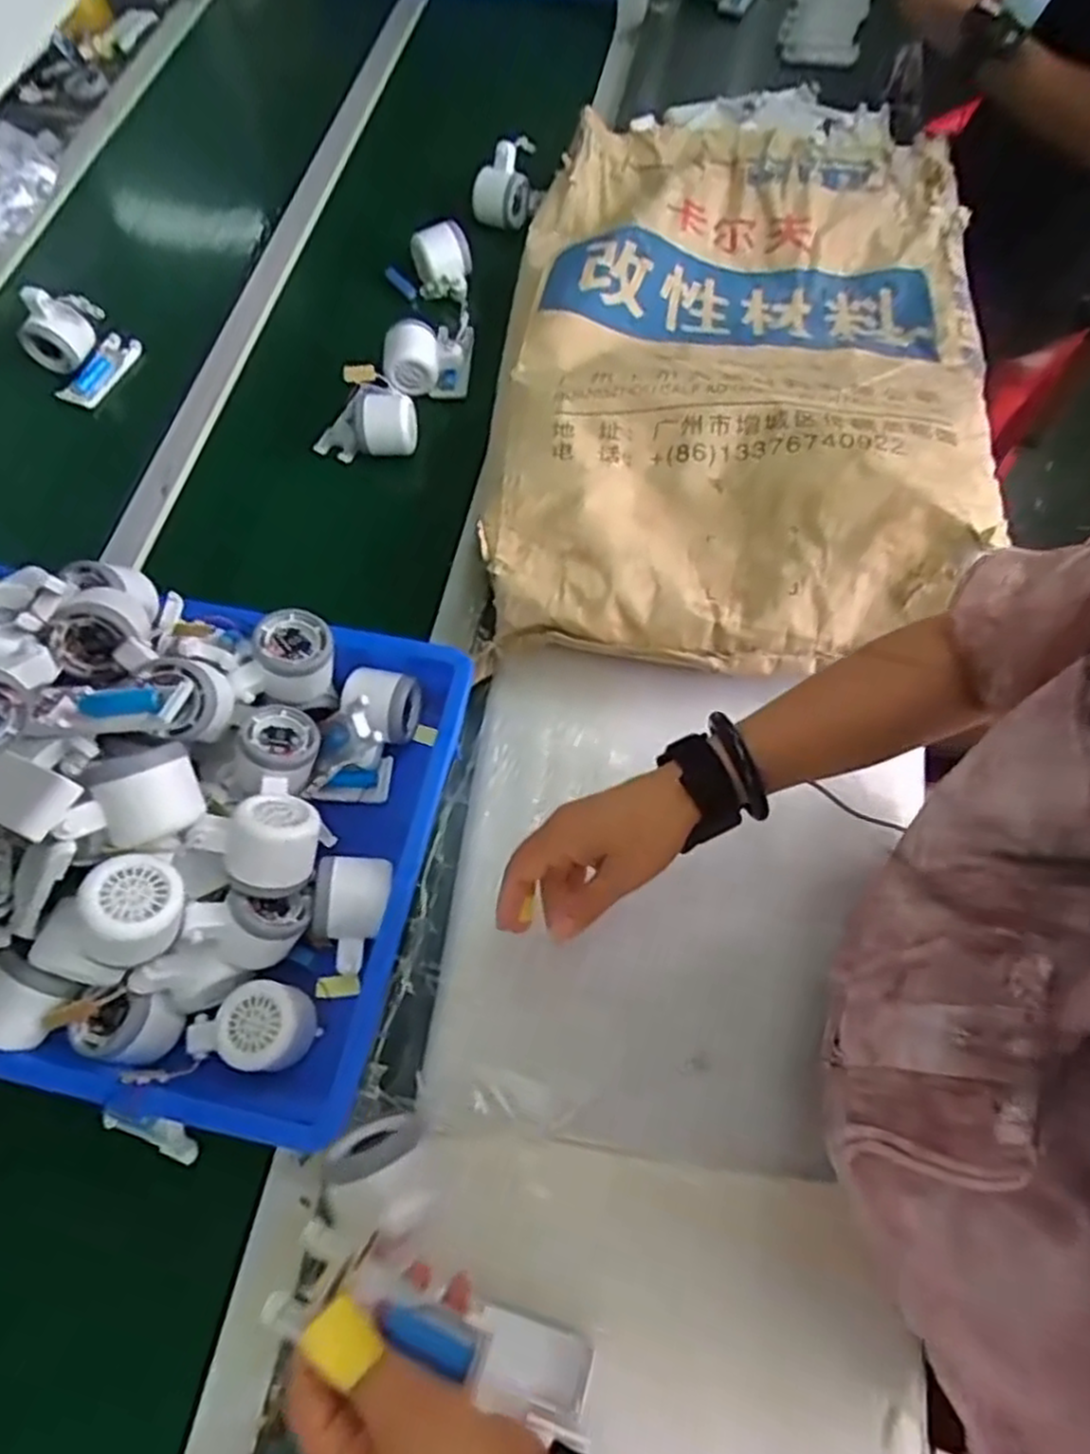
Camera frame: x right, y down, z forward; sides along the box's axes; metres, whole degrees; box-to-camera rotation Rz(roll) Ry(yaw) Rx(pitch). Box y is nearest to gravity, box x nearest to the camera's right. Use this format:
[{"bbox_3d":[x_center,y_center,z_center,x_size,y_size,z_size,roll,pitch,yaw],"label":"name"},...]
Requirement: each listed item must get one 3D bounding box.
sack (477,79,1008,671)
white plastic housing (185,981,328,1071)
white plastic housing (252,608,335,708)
[{"bbox_3d":[0.197,-0.393,0.736,0.462,0.095,0.743,12,66,6],"label":"sack"},{"bbox_3d":[-0.208,0.211,0.523,0.085,0.042,0.058,2,66,1],"label":"white plastic housing"},{"bbox_3d":[-0.195,-0.051,0.584,0.061,0.063,0.059,-5,66,-2],"label":"white plastic housing"}]

